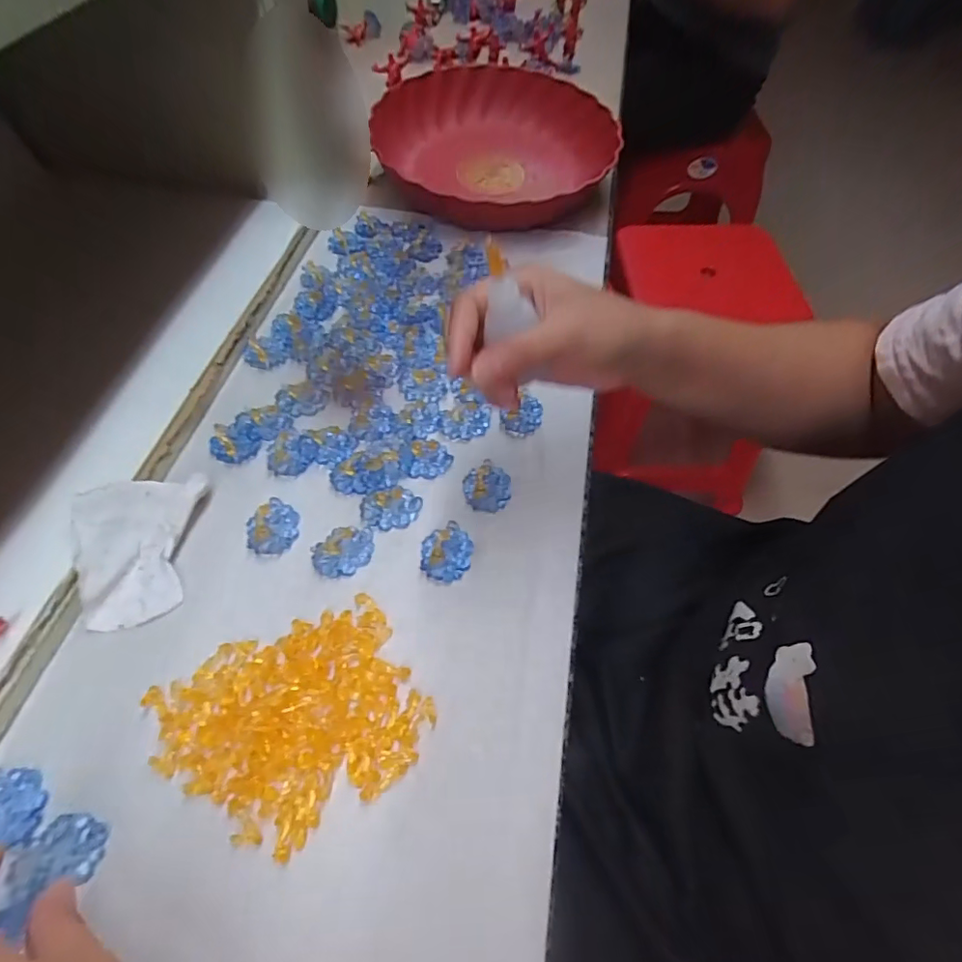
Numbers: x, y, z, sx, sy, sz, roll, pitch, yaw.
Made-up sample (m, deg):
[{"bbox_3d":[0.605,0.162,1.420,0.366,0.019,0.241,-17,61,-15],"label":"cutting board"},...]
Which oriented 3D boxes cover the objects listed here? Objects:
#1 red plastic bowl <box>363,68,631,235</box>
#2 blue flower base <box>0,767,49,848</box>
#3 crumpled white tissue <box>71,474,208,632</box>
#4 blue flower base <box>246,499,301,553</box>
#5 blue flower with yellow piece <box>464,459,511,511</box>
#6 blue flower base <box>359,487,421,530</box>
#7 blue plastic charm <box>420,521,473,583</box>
[{"bbox_3d":[0.022,-0.331,0.542,0.216,0.075,0.244,15,60,11],"label":"red plastic bowl"},{"bbox_3d":[-0.222,0.152,0.253,0.032,0.005,0.030,1,58,3],"label":"blue flower base"},{"bbox_3d":[-0.199,0.037,0.313,0.066,0.020,0.081,-13,58,-5],"label":"crumpled white tissue"},{"bbox_3d":[-0.130,0.026,0.334,0.030,0.011,0.037,-14,58,-6],"label":"blue flower base"},{"bbox_3d":[0.004,0.001,0.352,0.031,0.012,0.037,-4,58,0],"label":"blue flower with yellow piece"},{"bbox_3d":[-0.058,0.015,0.344,0.038,0.009,0.029,-12,58,-5],"label":"blue flower base"},{"bbox_3d":[-0.021,0.042,0.328,0.030,0.004,0.039,1,58,3],"label":"blue plastic charm"}]

